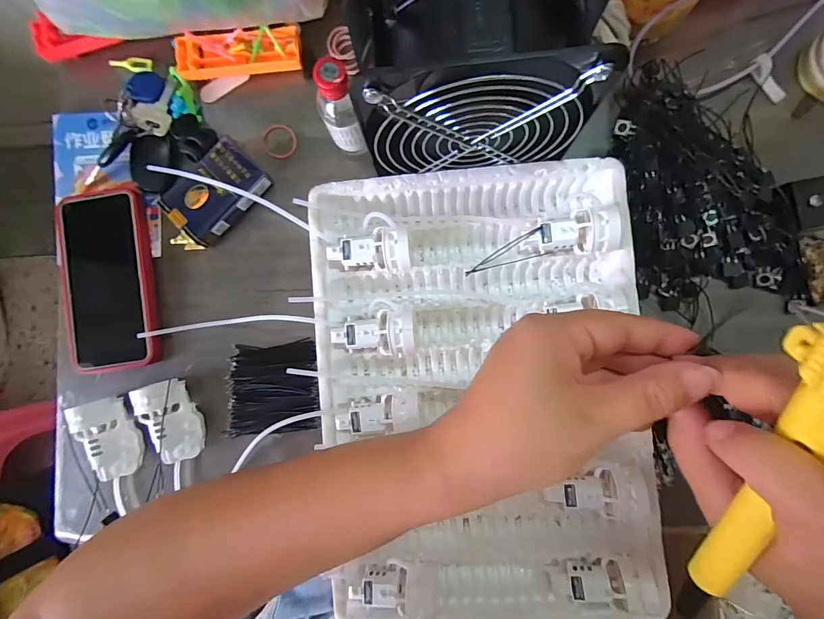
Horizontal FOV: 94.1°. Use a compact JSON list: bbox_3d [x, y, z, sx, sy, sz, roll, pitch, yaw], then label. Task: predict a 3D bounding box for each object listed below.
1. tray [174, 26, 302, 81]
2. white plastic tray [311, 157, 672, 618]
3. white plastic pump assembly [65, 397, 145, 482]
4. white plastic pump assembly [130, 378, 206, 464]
[{"bbox_3d":[-0.155,-0.232,0.348,0.109,0.018,0.034,-8,87,3],"label":"tray"},{"bbox_3d":[0.053,0.063,0.303,0.248,0.050,0.343,-5,87,3],"label":"white plastic tray"},{"bbox_3d":[-0.257,0.110,0.326,0.041,0.036,0.068,-18,86,2],"label":"white plastic pump assembly"},{"bbox_3d":[-0.201,0.094,0.324,0.035,0.036,0.067,-23,86,2],"label":"white plastic pump assembly"}]

